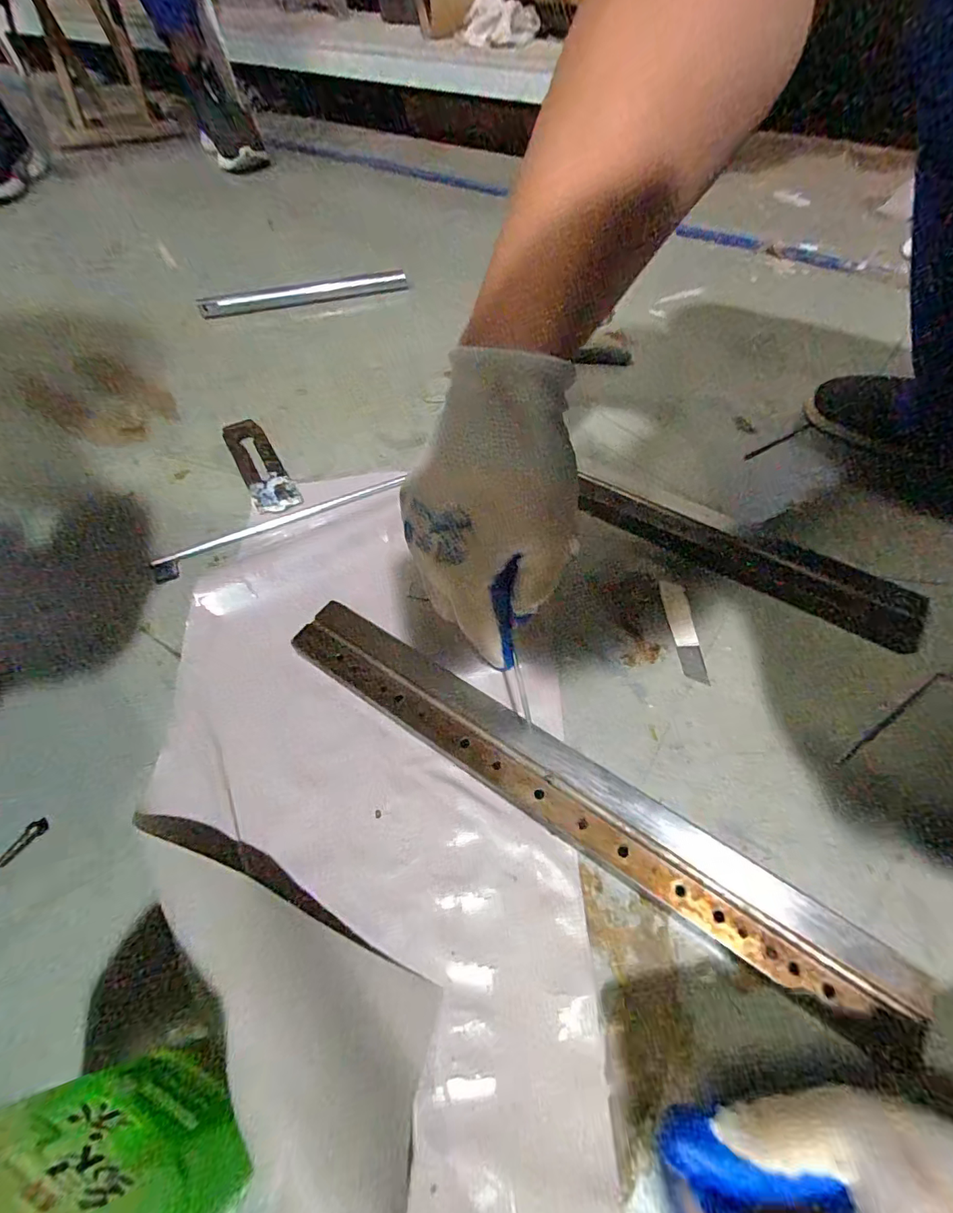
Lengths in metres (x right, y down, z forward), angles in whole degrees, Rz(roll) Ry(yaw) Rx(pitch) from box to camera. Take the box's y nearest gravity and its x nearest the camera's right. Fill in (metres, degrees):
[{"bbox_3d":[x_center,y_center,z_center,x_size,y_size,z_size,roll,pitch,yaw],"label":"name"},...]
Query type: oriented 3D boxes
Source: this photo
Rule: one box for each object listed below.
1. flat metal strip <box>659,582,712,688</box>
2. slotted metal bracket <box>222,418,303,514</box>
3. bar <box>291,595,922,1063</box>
[{"bbox_3d":[0.174,0.020,0.413,0.021,0.004,0.091,-4,63,2],"label":"flat metal strip"},{"bbox_3d":[-0.237,-0.156,0.537,0.046,0.010,0.153,-26,59,-15],"label":"slotted metal bracket"},{"bbox_3d":[0.050,0.121,0.337,0.440,0.023,0.055,30,63,19],"label":"bar"}]

